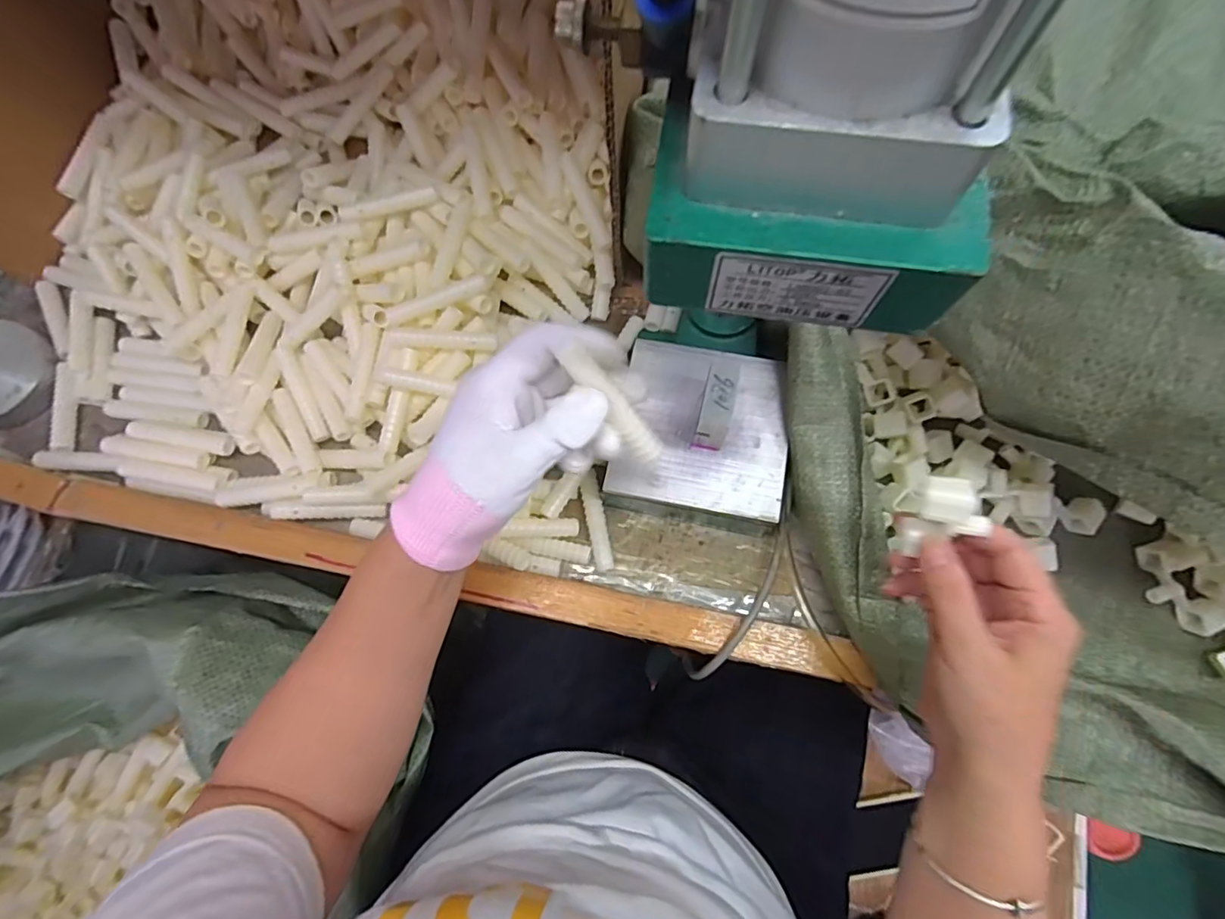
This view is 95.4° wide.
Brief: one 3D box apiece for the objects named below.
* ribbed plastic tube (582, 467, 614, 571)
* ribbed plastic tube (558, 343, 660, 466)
[{"bbox_3d":[-0.011,0.047,0.422,0.013,0.017,0.073,-11,73,-1],"label":"ribbed plastic tube"},{"bbox_3d":[0.001,-0.024,0.282,0.012,0.009,0.075,-48,118,-11],"label":"ribbed plastic tube"}]

